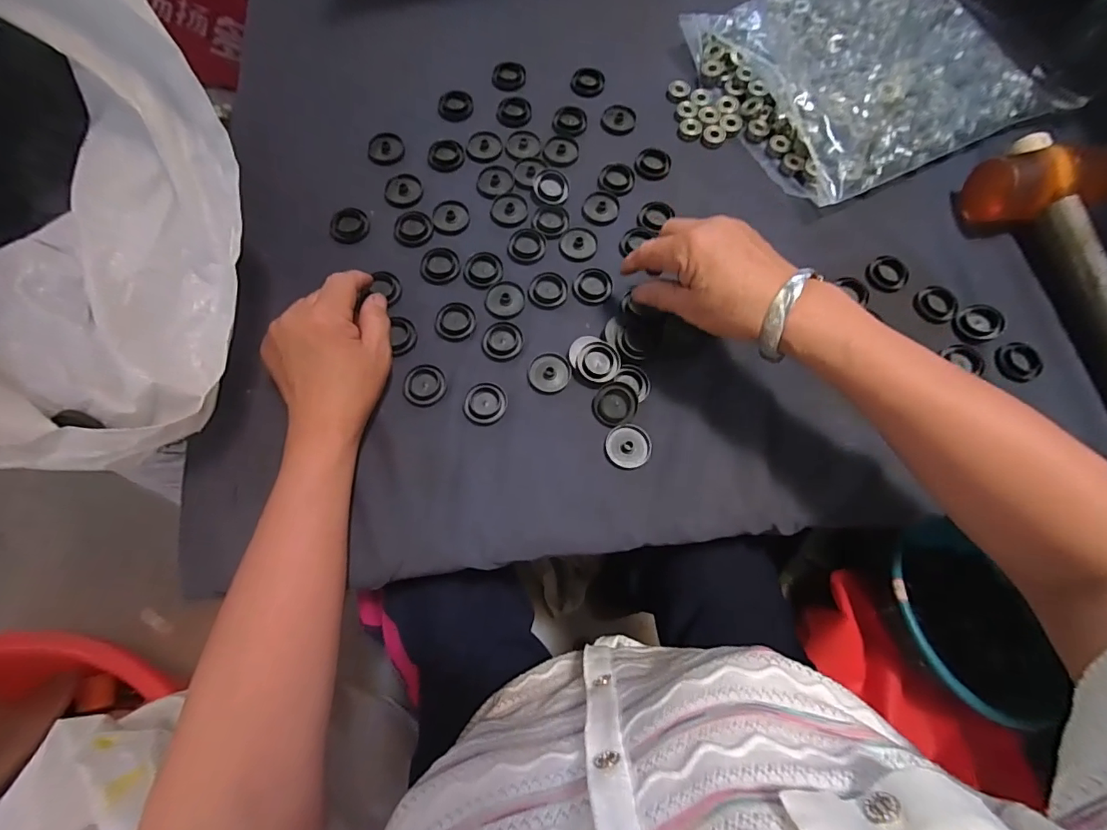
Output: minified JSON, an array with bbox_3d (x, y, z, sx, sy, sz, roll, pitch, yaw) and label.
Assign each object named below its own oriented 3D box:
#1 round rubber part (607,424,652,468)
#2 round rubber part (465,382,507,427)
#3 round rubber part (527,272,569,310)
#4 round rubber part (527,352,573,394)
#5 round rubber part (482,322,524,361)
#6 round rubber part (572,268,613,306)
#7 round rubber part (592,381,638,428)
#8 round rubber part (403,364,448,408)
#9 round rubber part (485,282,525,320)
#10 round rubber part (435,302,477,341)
[{"bbox_3d":[0.057,0.023,0.376,0.034,0.004,0.034,0,72,0],"label":"round rubber part"},{"bbox_3d":[-0.053,-0.009,0.385,0.033,0.004,0.034,0,72,0],"label":"round rubber part"},{"bbox_3d":[-0.005,-0.106,0.419,0.032,0.006,0.031,0,72,0],"label":"round rubber part"},{"bbox_3d":[-0.003,-0.034,0.394,0.033,0.004,0.034,0,72,0],"label":"round rubber part"},{"bbox_3d":[-0.042,-0.062,0.408,0.033,0.004,0.034,0,72,0],"label":"round rubber part"},{"bbox_3d":[0.033,-0.109,0.420,0.032,0.010,0.030,0,72,0],"label":"round rubber part"},{"bbox_3d":[0.048,-0.009,0.384,0.033,0.007,0.036,0,72,0],"label":"round rubber part"},{"bbox_3d":[-0.100,-0.023,0.388,0.032,0.004,0.033,0,72,0],"label":"round rubber part"},{"bbox_3d":[-0.040,-0.097,0.415,0.031,0.005,0.034,0,72,0],"label":"round rubber part"},{"bbox_3d":[-0.081,-0.078,0.408,0.032,0.004,0.035,0,72,0],"label":"round rubber part"}]

